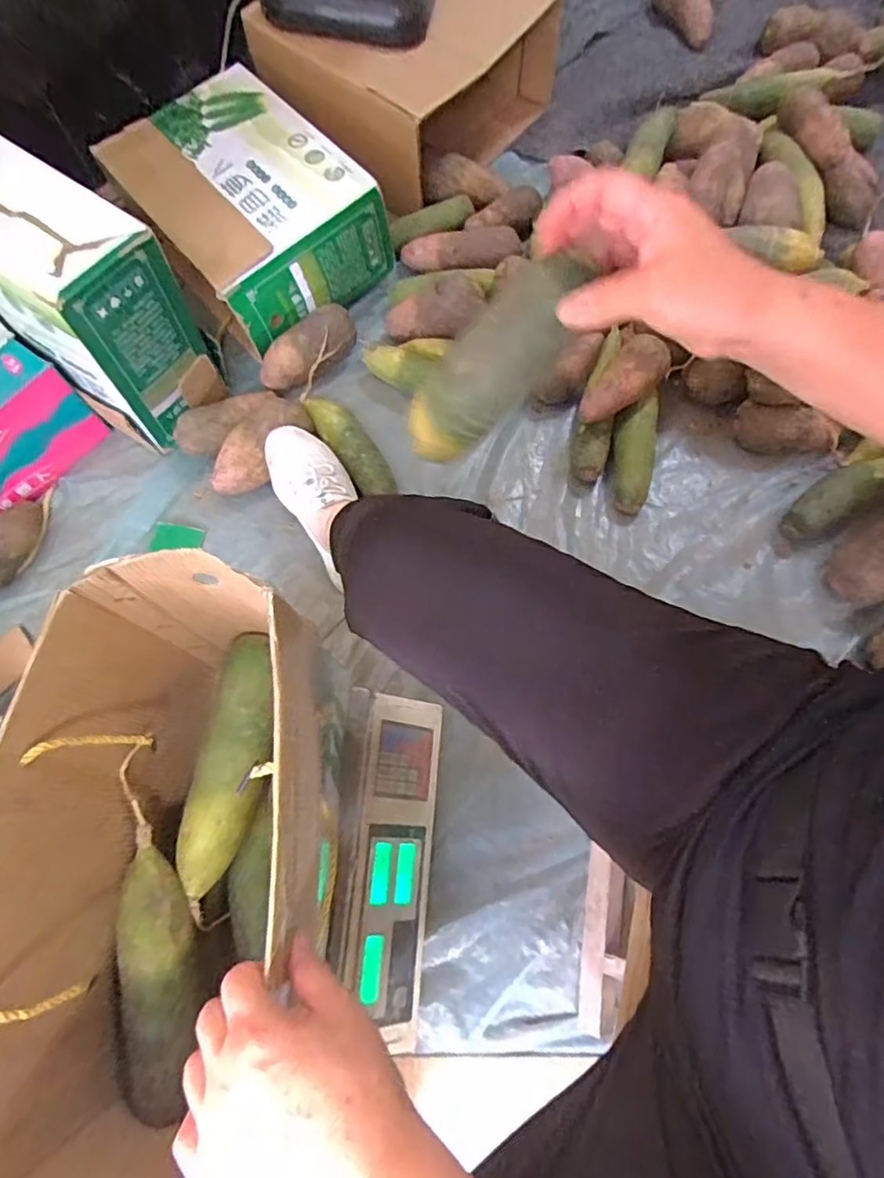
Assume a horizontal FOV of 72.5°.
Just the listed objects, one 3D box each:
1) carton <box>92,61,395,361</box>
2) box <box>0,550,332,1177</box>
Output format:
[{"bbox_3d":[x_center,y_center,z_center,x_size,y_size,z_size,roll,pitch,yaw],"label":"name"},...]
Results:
[{"bbox_3d":[-0.290,-0.562,0.888,0.259,0.136,0.376,-40,75,-12],"label":"carton"},{"bbox_3d":[-0.176,0.194,0.431,0.185,0.209,0.384,1,71,1],"label":"box"}]

